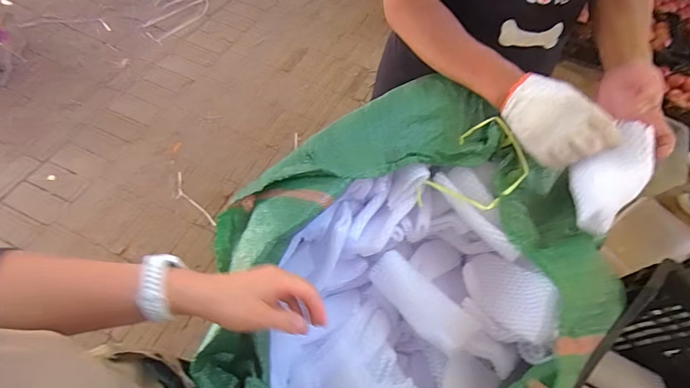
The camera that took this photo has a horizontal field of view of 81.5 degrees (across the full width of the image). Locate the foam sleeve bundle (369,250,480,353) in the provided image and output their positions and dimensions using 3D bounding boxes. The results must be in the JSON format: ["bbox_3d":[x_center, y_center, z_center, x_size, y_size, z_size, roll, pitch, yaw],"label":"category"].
[{"bbox_3d":[0.108,0.155,0.574,0.164,0.026,0.060,41,63,20],"label":"foam sleeve bundle"}]

